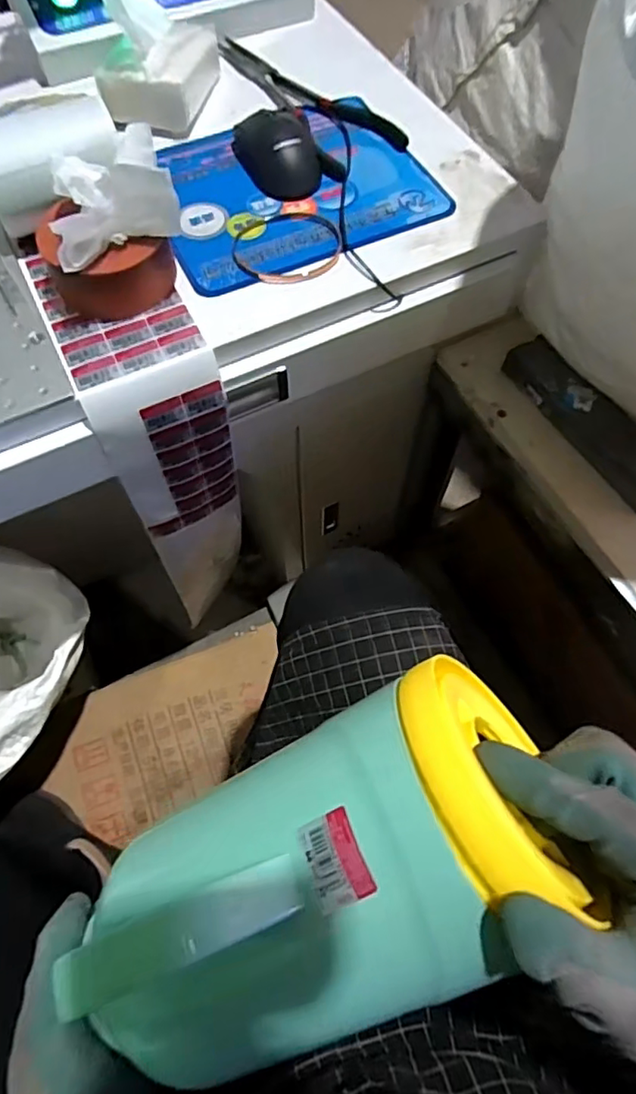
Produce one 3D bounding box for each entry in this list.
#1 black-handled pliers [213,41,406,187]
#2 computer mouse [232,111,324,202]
[{"bbox_3d":[-0.026,-0.470,0.610,0.097,0.014,0.266,-35,70,-15],"label":"black-handled pliers"},{"bbox_3d":[-0.036,-0.374,0.552,0.065,0.032,0.091,-23,67,-11],"label":"computer mouse"}]

